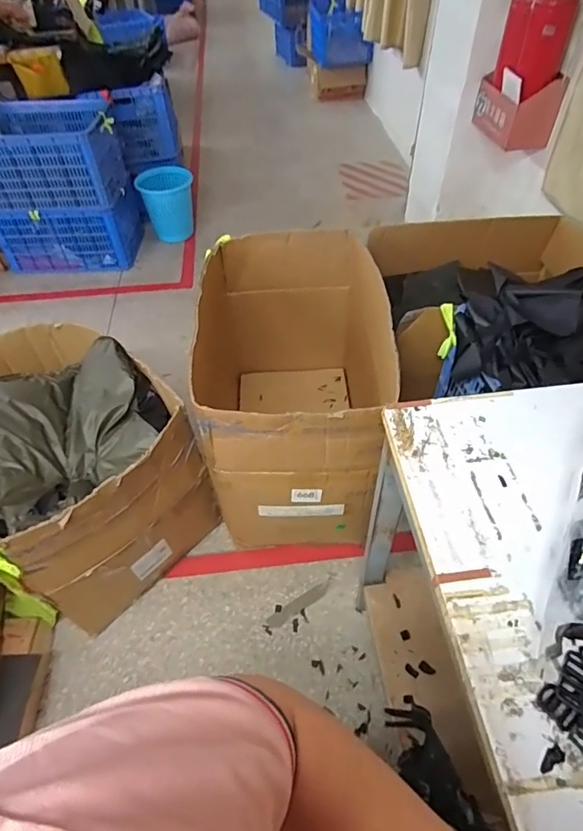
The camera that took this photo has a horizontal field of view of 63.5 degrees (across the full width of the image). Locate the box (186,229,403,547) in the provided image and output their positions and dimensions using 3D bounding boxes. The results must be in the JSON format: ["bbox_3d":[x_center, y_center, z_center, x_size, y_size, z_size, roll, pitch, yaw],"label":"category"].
[{"bbox_3d":[0.016,-0.066,1.343,0.482,0.567,0.698,-2,49,1],"label":"box"}]

